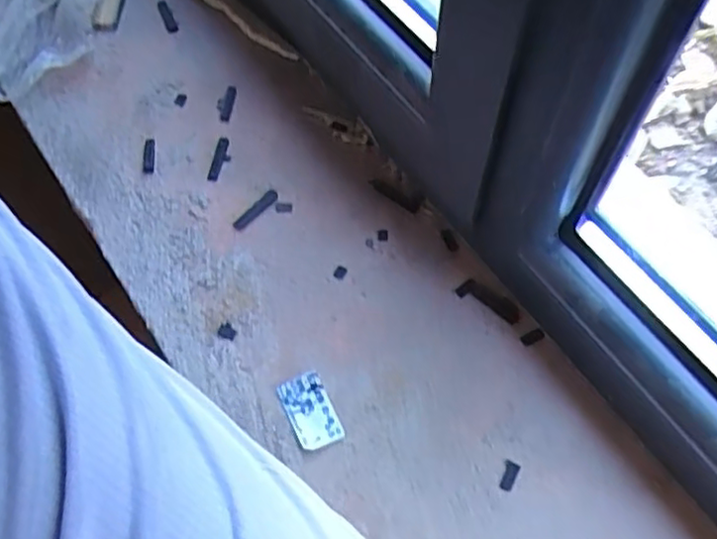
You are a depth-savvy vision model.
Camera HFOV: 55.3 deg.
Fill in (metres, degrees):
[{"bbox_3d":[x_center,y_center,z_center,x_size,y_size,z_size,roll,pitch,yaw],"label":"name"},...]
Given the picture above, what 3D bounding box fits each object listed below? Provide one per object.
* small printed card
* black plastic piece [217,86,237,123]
[{"bbox_3d":[-0.033,0.097,0.466,0.030,0.004,0.050,-27,77,1],"label":"small printed card"},{"bbox_3d":[-0.116,-0.145,0.599,0.014,0.005,0.040,8,62,6],"label":"black plastic piece"}]

